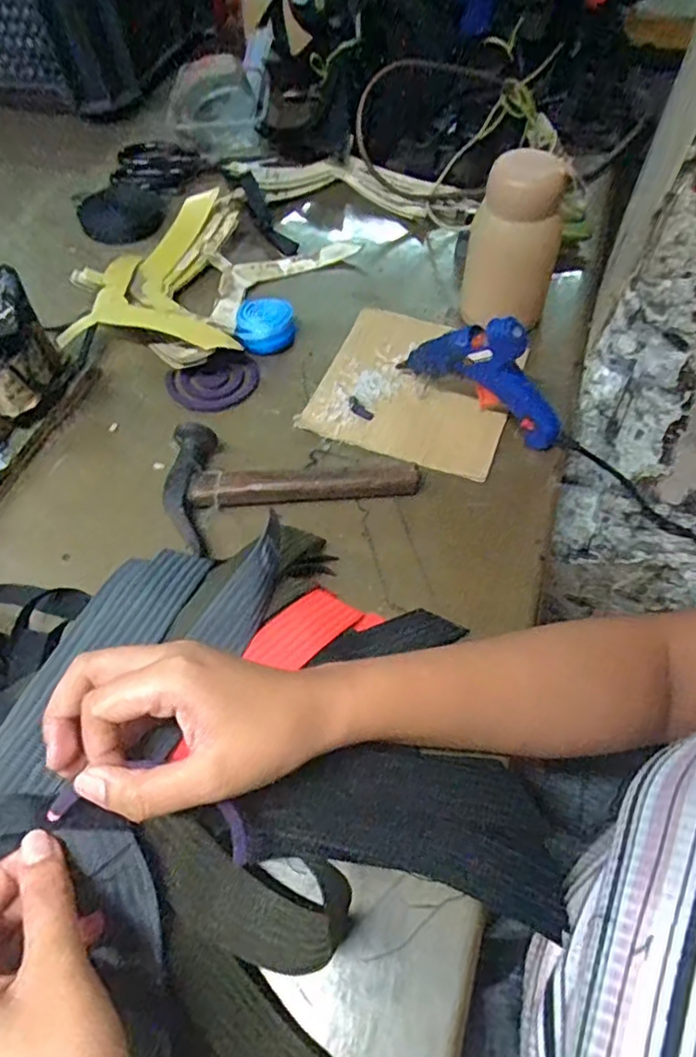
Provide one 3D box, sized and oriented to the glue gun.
[{"bbox_3d":[0.107,-0.119,0.464,0.146,0.093,0.023,29,62,19],"label":"glue gun"}]

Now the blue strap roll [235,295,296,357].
[{"bbox_3d":[-0.075,-0.180,0.551,0.053,0.026,0.057,-3,57,0],"label":"blue strap roll"}]

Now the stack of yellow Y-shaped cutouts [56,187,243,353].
[{"bbox_3d":[-0.186,-0.241,0.585,0.162,0.043,0.245,-6,57,-2],"label":"stack of yellow Y-shaped cutouts"}]

